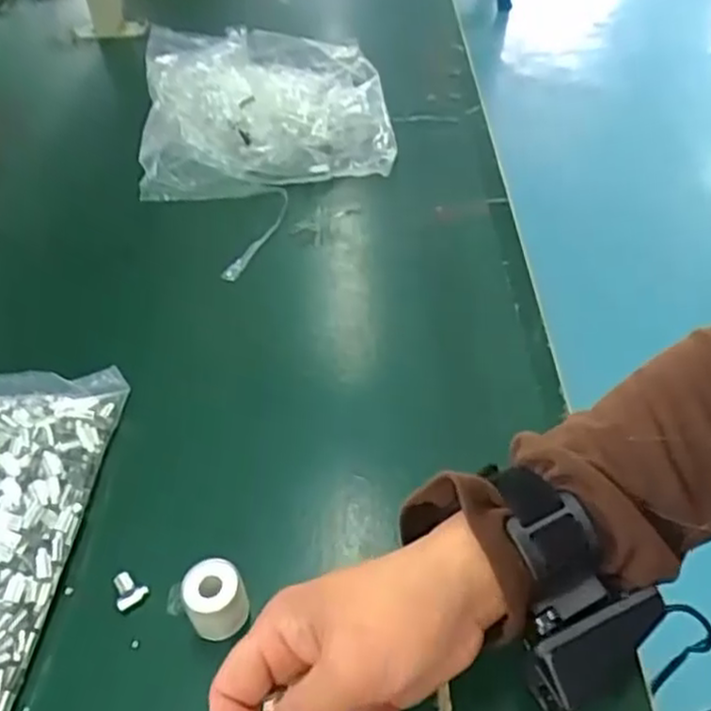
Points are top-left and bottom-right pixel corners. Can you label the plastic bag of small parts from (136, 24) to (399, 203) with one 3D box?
[{"bbox_3d":[-0.089,-0.241,0.705,0.229,0.067,0.236,-7,46,-1],"label":"plastic bag of small parts"}]

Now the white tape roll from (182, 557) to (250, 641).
[{"bbox_3d":[-0.071,0.125,0.372,0.030,0.038,0.026,-13,47,-7],"label":"white tape roll"}]

